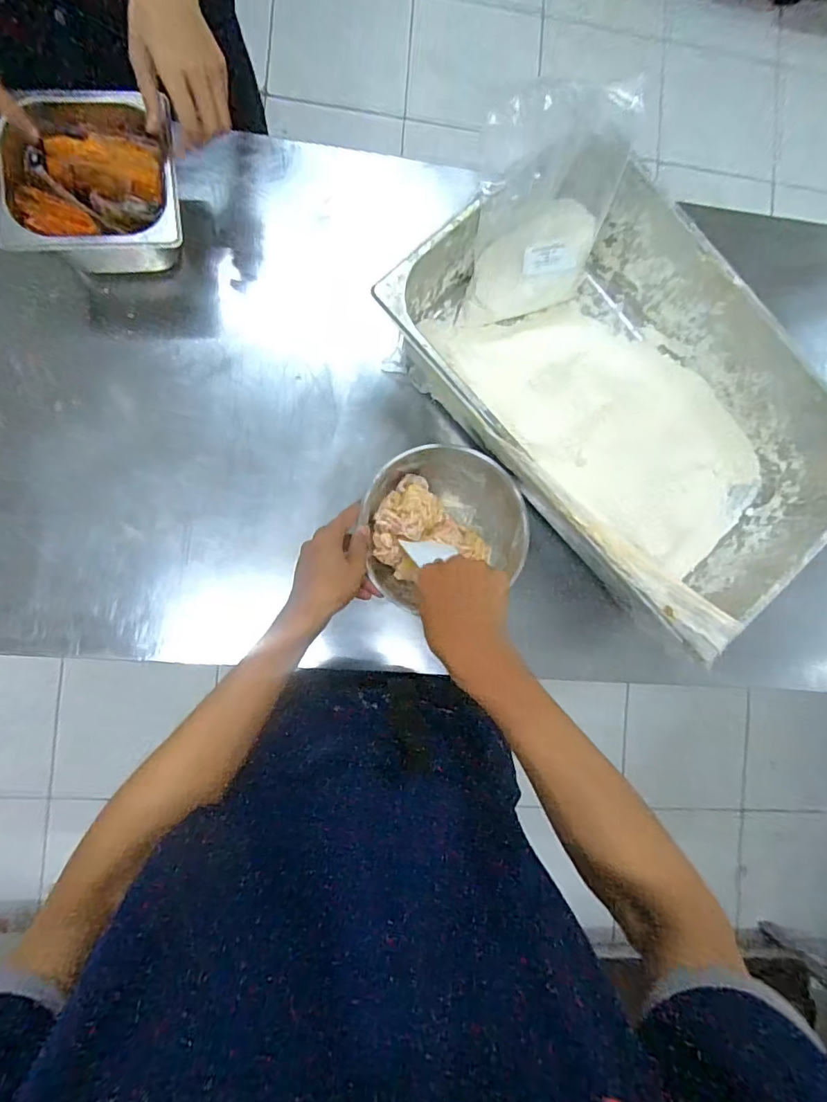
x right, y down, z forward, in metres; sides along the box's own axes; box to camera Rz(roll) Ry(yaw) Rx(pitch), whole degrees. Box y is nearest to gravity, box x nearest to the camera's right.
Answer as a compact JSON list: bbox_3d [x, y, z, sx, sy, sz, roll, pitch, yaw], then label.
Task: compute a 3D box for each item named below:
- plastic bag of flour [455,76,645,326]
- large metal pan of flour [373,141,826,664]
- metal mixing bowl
[{"bbox_3d":[0.144,-0.385,0.590,0.178,0.235,0.060,-16,58,-11],"label":"plastic bag of flour"},{"bbox_3d":[0.242,-0.169,0.621,0.325,0.148,0.524,-42,93,-7],"label":"large metal pan of flour"},{"bbox_3d":[0.031,-0.036,0.626,0.188,0.076,0.171,0,88,-7],"label":"metal mixing bowl"}]

